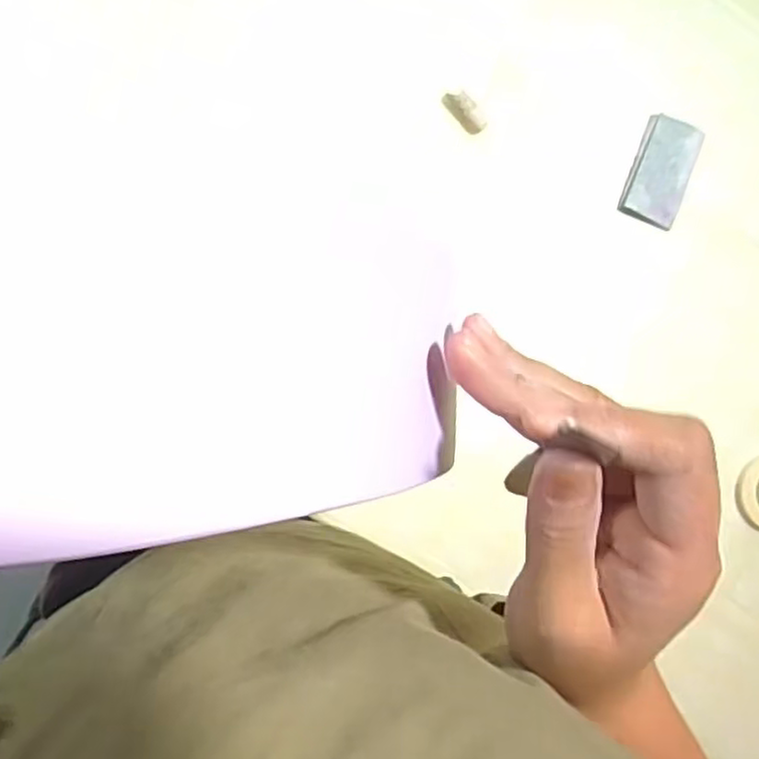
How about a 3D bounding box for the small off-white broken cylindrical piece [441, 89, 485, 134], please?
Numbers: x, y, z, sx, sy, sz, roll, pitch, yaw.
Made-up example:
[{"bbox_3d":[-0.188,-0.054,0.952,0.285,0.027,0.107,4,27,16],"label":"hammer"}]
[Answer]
[{"bbox_3d":[0.058,-0.184,0.492,0.012,0.015,0.034,-41,91,-7],"label":"small off-white broken cylindrical piece"}]

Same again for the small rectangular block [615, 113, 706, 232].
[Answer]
[{"bbox_3d":[0.201,-0.148,0.510,0.042,0.008,0.075,22,84,-4],"label":"small rectangular block"}]

